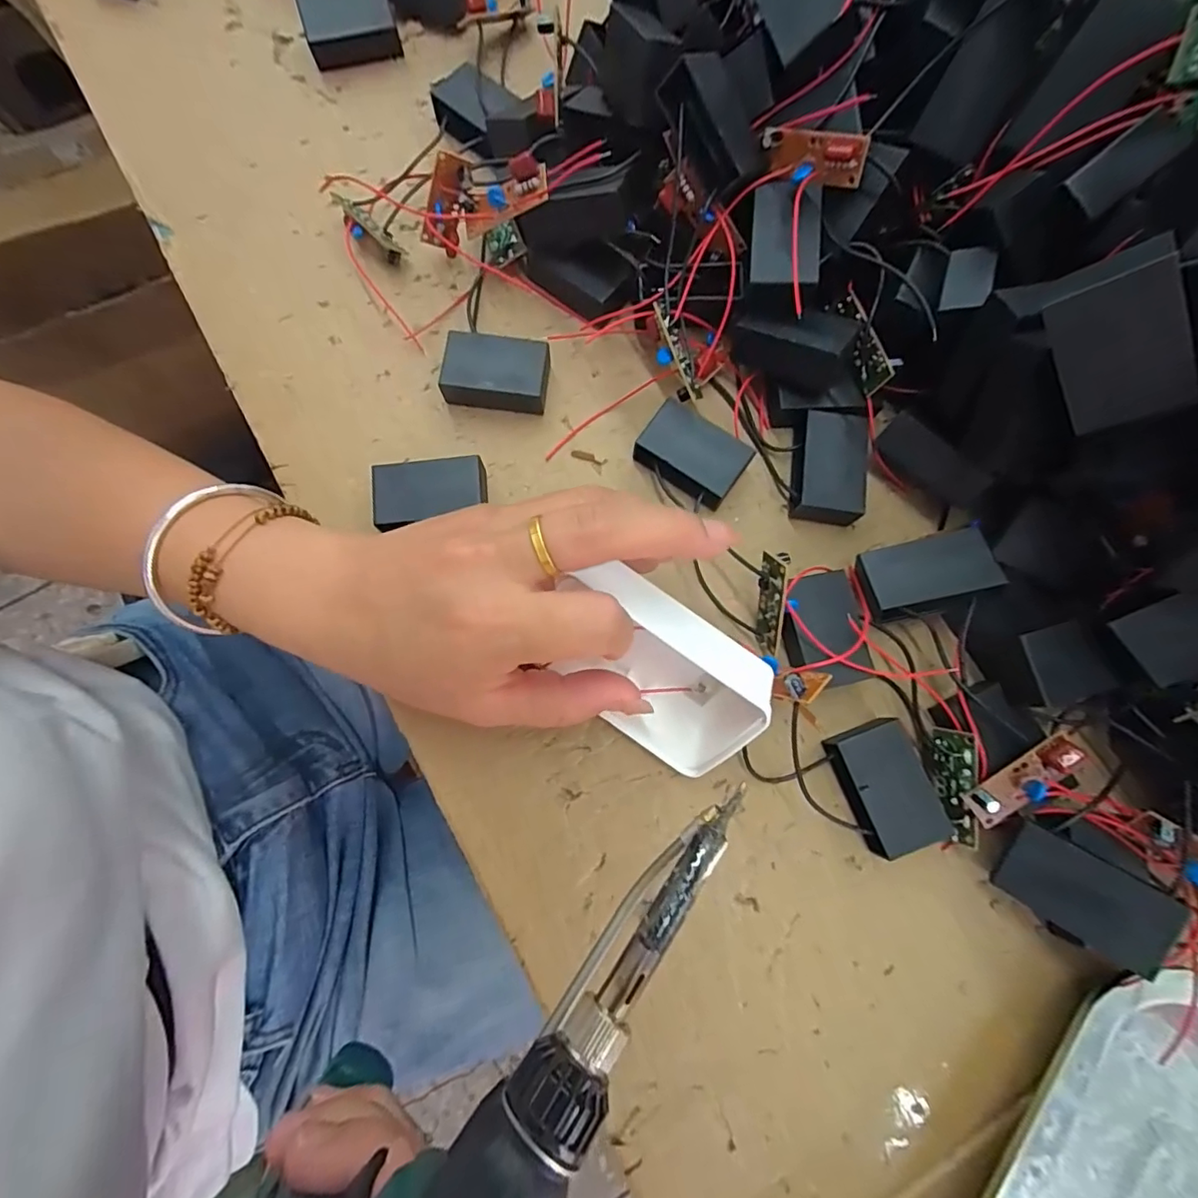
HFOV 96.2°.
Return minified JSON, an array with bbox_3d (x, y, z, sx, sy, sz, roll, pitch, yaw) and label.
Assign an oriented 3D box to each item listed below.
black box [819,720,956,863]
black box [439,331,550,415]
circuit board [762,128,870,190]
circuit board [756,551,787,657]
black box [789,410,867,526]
[{"bbox_3d":[0.116,0.076,0.220,0.034,0.018,0.049,-20,79,-6],"label":"black box"},{"bbox_3d":[-0.049,-0.106,0.256,0.048,0.017,0.033,9,77,0],"label":"black box"},{"bbox_3d":[0.088,-0.181,0.220,0.040,0.017,0.013,32,78,22],"label":"circuit board"},{"bbox_3d":[0.070,0.004,0.222,0.005,0.014,0.046,-7,121,-3],"label":"circuit board"},{"bbox_3d":[0.103,-0.058,0.248,0.033,0.018,0.051,9,77,0],"label":"black box"}]

